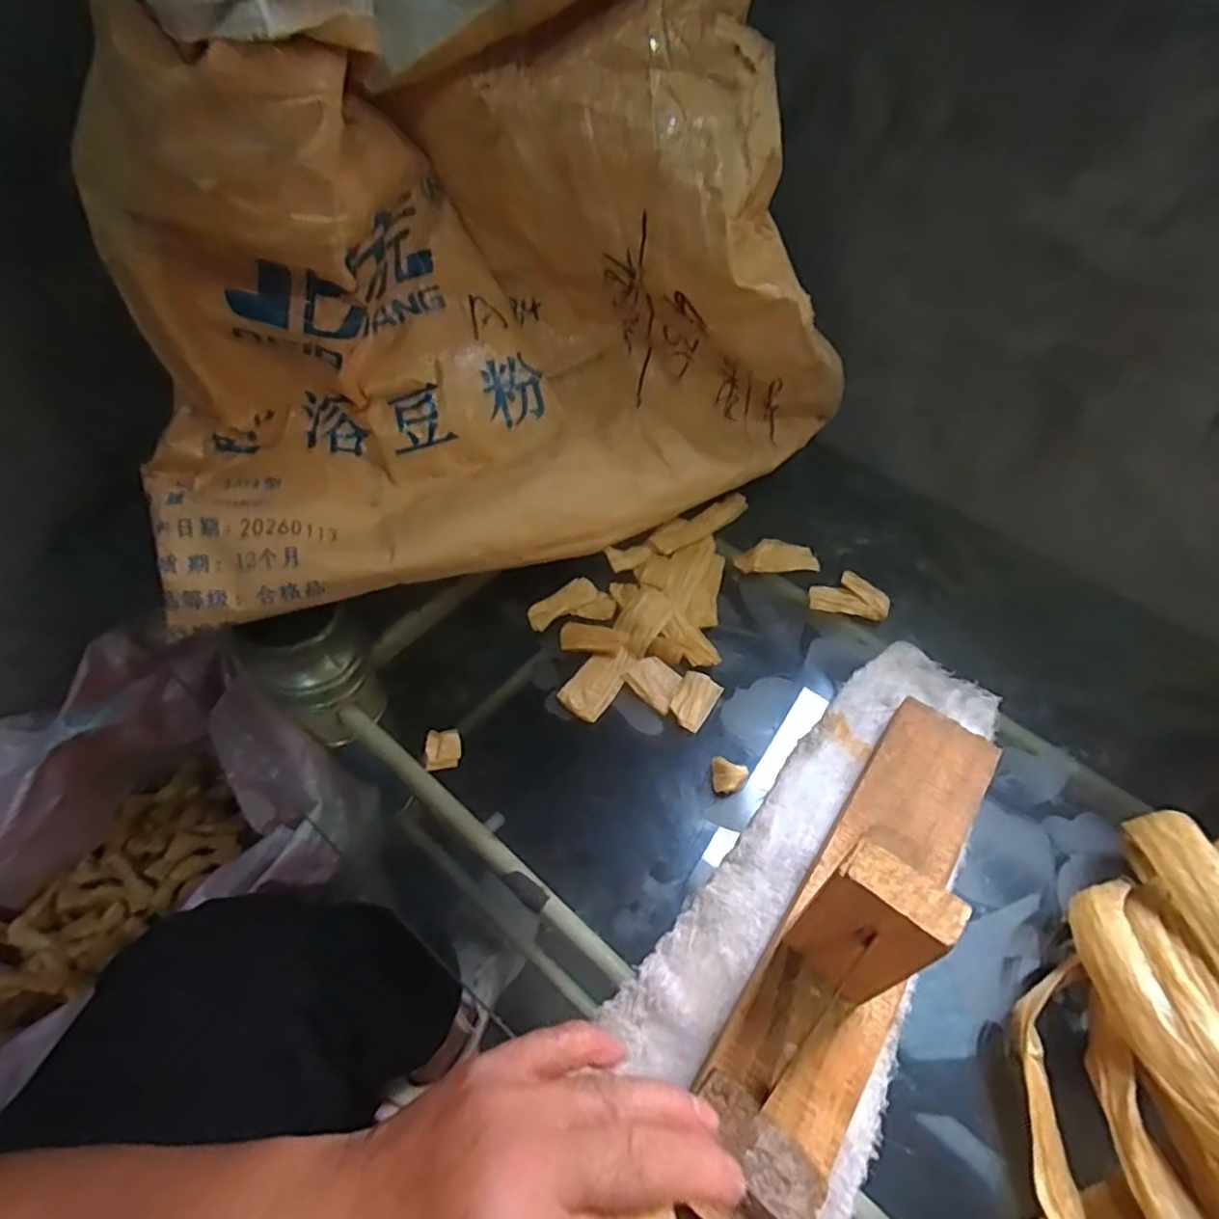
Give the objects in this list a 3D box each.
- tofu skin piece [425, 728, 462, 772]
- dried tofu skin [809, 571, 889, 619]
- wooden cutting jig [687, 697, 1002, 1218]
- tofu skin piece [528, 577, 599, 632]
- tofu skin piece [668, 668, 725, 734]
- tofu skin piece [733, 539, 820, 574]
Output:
[{"bbox_3d":[-0.097,0.082,0.390,0.020,0.011,0.022,-8,54,-9],"label":"tofu skin piece"},{"bbox_3d":[0.173,-0.010,0.478,0.054,0.009,0.036,14,54,7],"label":"dried tofu skin"},{"bbox_3d":[0.127,0.128,0.296,0.062,0.118,0.273,31,53,18],"label":"wooden cutting jig"},{"bbox_3d":[-0.032,-0.006,0.456,0.051,0.004,0.020,-34,62,-25],"label":"tofu skin piece"},{"bbox_3d":[0.054,0.056,0.418,0.024,0.007,0.038,29,57,17],"label":"tofu skin piece"},{"bbox_3d":[0.125,-0.040,0.494,0.063,0.011,0.025,-8,54,-9],"label":"tofu skin piece"}]

